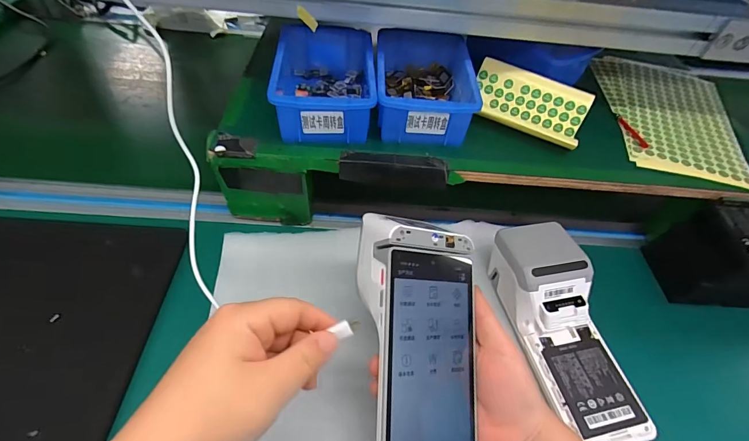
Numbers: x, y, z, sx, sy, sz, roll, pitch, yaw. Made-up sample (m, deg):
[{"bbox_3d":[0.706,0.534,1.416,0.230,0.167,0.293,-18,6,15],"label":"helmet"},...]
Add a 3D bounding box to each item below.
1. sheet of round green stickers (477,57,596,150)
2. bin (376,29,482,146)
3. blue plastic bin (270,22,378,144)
[{"bbox_3d":[0.163,-0.128,0.397,0.119,0.059,0.023,27,15,15],"label":"sheet of round green stickers"},{"bbox_3d":[0.050,-0.149,0.405,0.099,0.054,0.149,2,52,-4],"label":"bin"},{"bbox_3d":[-0.051,-0.146,0.392,0.094,0.054,0.142,0,52,-6],"label":"blue plastic bin"}]

